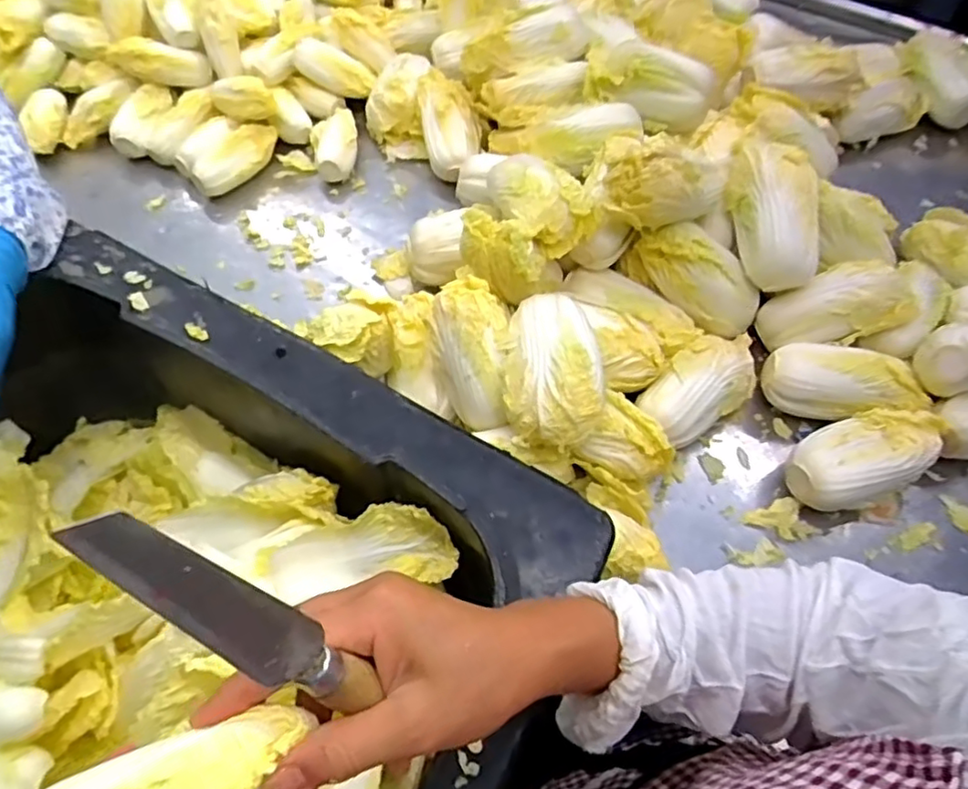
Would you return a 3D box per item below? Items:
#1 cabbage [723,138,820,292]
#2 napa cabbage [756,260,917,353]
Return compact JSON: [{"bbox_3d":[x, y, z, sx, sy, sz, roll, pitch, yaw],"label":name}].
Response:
[{"bbox_3d":[0.296,-0.187,0.646,0.083,0.070,0.159,-4,93,33],"label":"cabbage"},{"bbox_3d":[0.350,-0.089,0.636,0.131,0.069,0.084,-15,49,39],"label":"napa cabbage"}]

